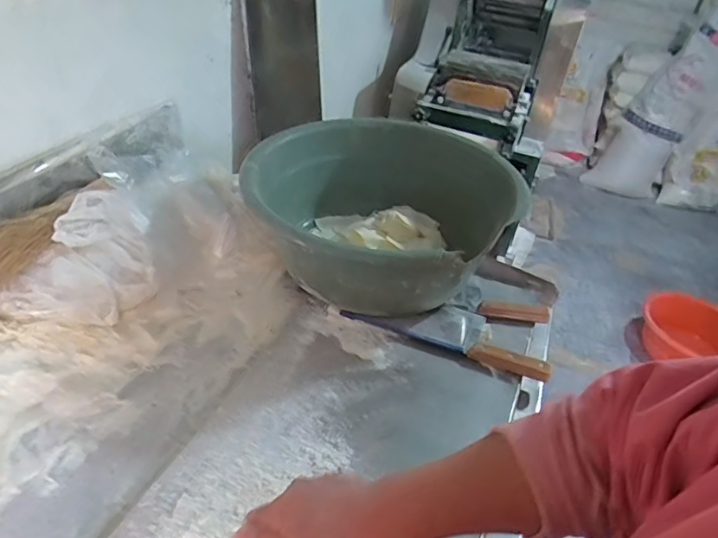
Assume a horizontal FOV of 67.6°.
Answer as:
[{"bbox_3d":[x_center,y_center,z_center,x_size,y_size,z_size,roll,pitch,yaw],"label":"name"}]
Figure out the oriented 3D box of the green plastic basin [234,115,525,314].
[{"bbox_3d":[0.031,-0.086,0.899,0.338,0.204,0.431,32,41,29],"label":"green plastic basin"}]

